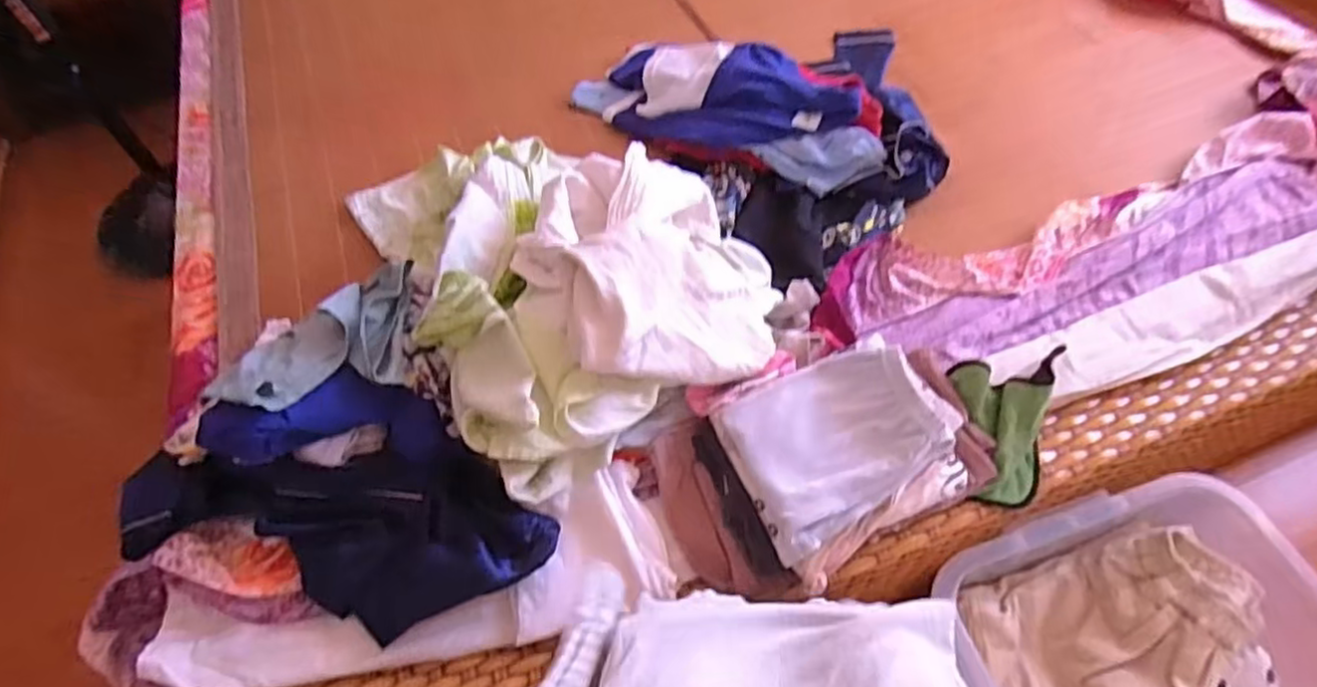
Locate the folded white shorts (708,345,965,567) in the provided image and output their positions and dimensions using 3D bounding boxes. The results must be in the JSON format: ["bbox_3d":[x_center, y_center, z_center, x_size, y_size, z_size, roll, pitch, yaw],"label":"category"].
[{"bbox_3d":[0.173,0.084,0.692,0.211,0.066,0.167,-27,58,-14],"label":"folded white shorts"}]

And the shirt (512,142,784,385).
[{"bbox_3d":[-0.003,-0.095,0.749,0.262,0.150,0.267,-2,56,3],"label":"shirt"}]

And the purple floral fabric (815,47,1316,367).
[{"bbox_3d":[0.663,-0.187,0.941,1.017,0.080,0.242,-23,57,-11],"label":"purple floral fabric"}]

